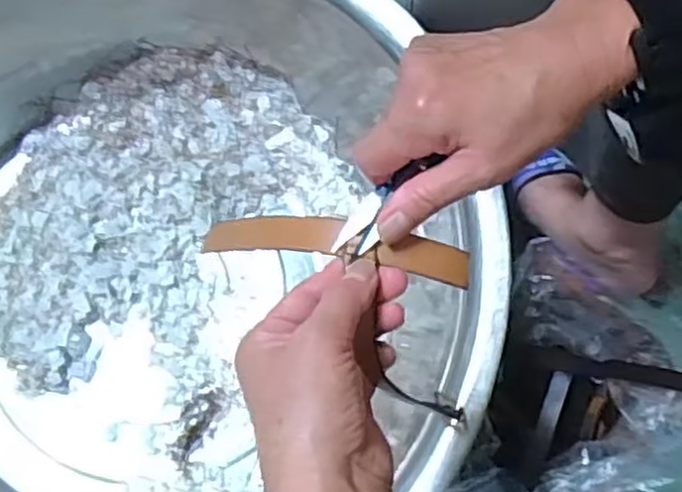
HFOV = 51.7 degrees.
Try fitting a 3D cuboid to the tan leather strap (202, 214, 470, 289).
[{"bbox_3d":[-0.014,-0.001,0.374,0.162,0.037,0.018,8,72,26],"label":"tan leather strap"}]

